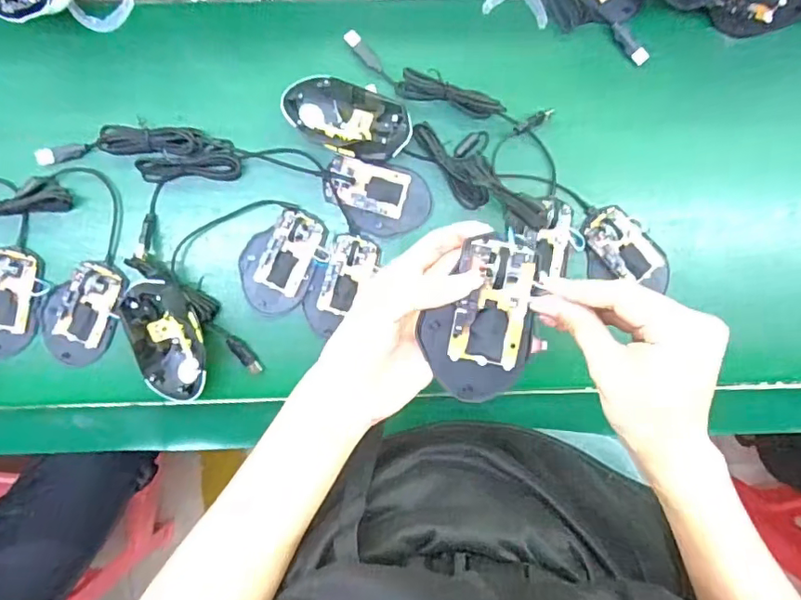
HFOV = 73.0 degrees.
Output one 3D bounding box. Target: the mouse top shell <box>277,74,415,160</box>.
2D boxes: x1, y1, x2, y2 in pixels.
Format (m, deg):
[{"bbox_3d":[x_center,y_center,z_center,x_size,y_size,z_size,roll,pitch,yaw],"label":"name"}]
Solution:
[{"bbox_3d":[-0.051,-0.175,0.518,0.125,0.041,0.071,20,97,-4],"label":"mouse top shell"}]

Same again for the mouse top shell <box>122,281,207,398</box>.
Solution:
[{"bbox_3d":[-0.229,0.040,0.540,0.071,0.044,0.123,-14,97,1],"label":"mouse top shell"}]

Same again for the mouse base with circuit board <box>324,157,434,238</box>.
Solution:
[{"bbox_3d":[-0.023,-0.102,0.544,0.105,0.011,0.068,10,97,-2],"label":"mouse base with circuit board"}]

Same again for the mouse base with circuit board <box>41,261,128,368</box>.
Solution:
[{"bbox_3d":[-0.325,0.015,0.547,0.071,0.021,0.111,24,96,-4],"label":"mouse base with circuit board"}]

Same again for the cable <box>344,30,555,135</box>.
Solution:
[{"bbox_3d":[0.042,-0.206,0.528,0.209,0.021,0.036,21,97,-4],"label":"cable"}]

